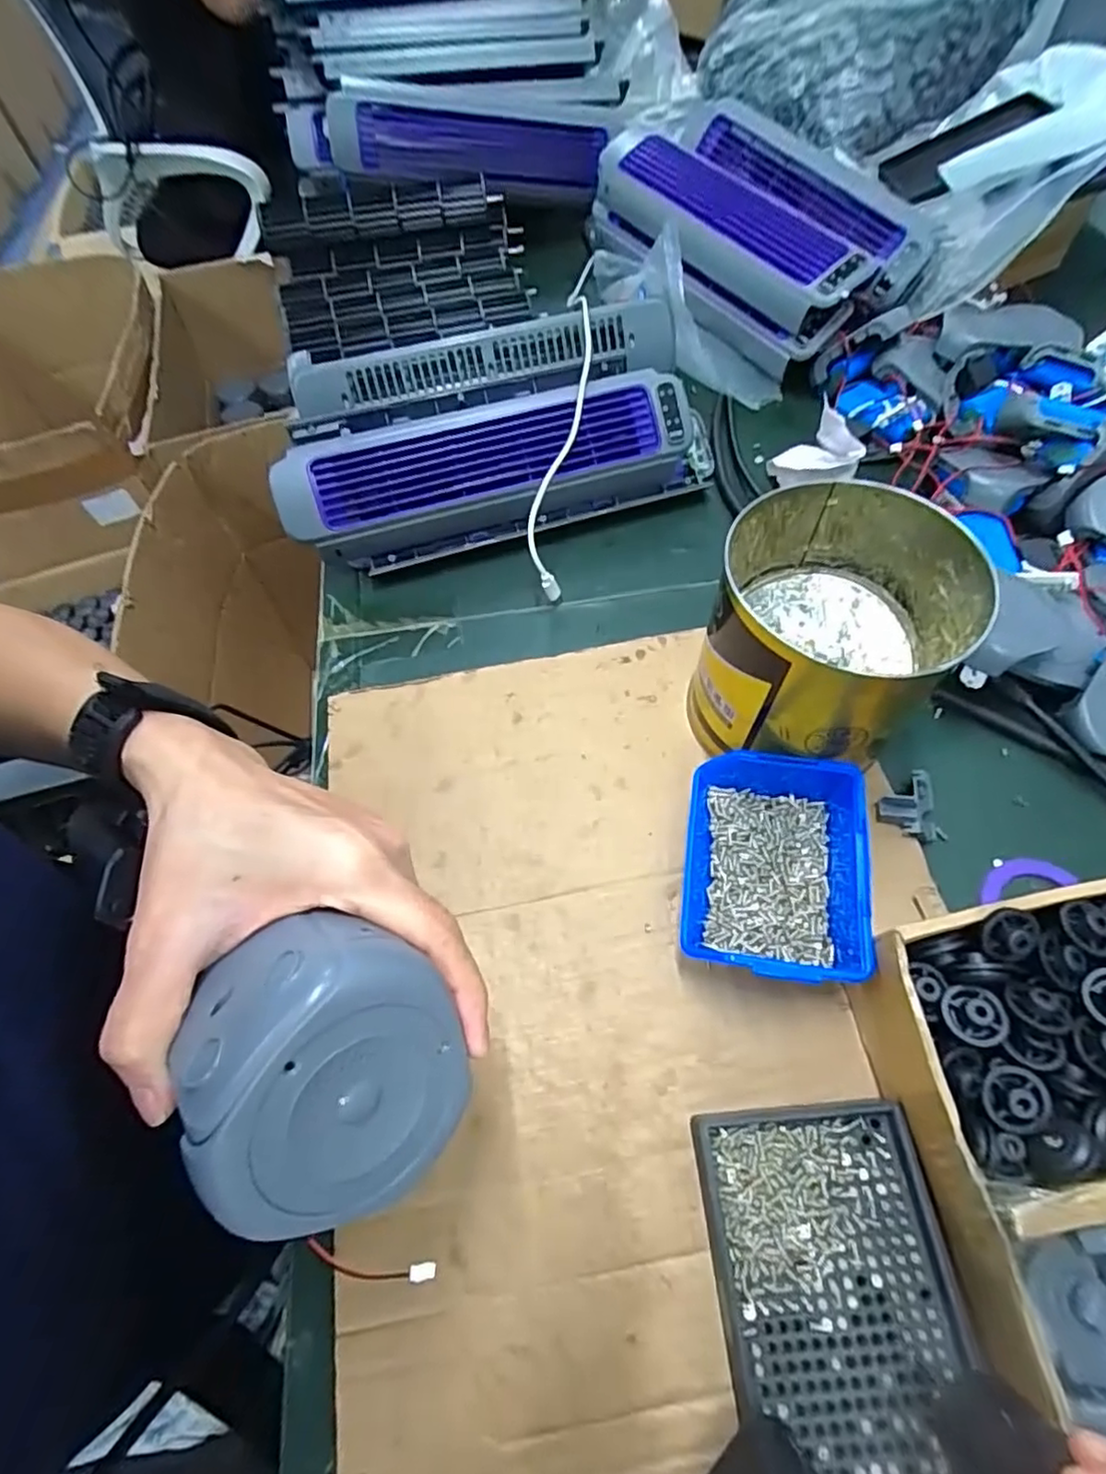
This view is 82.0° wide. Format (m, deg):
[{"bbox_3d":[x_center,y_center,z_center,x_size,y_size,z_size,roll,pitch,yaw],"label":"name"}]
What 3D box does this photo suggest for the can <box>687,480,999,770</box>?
[{"bbox_3d":[0.143,-0.050,0.346,0.126,0.112,0.116,-2,61,3],"label":"can"}]

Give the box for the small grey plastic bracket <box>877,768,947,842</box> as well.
[{"bbox_3d":[0.203,0.040,0.365,0.037,0.013,0.040,-5,61,1],"label":"small grey plastic bracket"}]

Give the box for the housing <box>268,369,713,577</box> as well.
[{"bbox_3d":[-0.033,-0.195,0.468,0.313,0.076,0.095,-11,61,-2],"label":"housing"}]

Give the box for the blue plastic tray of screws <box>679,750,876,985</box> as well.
[{"bbox_3d":[0.115,0.069,0.328,0.088,0.045,0.109,7,62,8],"label":"blue plastic tray of screws"}]

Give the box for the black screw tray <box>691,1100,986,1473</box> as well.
[{"bbox_3d":[0.115,0.227,0.258,0.093,0.020,0.132,-6,61,1],"label":"black screw tray"}]

